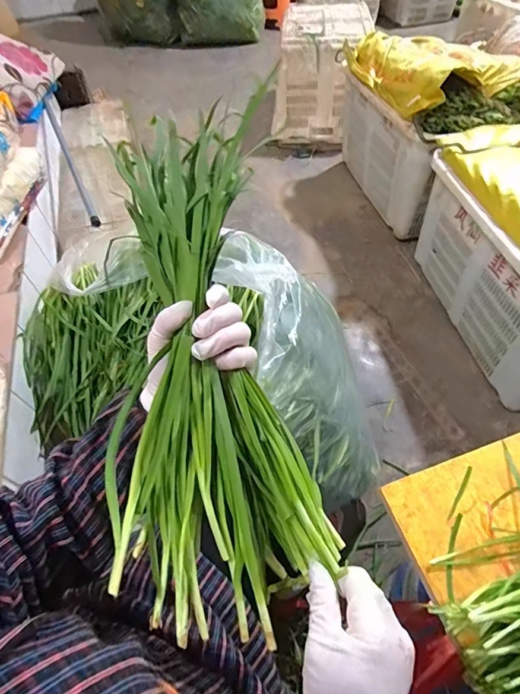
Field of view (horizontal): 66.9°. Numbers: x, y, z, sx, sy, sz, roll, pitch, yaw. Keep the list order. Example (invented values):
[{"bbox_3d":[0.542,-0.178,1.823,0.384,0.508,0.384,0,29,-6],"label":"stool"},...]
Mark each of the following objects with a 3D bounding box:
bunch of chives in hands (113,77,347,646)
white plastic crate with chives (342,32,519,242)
[{"bbox_3d":[-0.042,-0.006,0.324,0.145,0.093,0.416,-8,76,-4],"label":"bunch of chives in hands"},{"bbox_3d":[0.579,-0.731,1.340,0.461,0.466,0.659,-12,54,-7],"label":"white plastic crate with chives"}]

